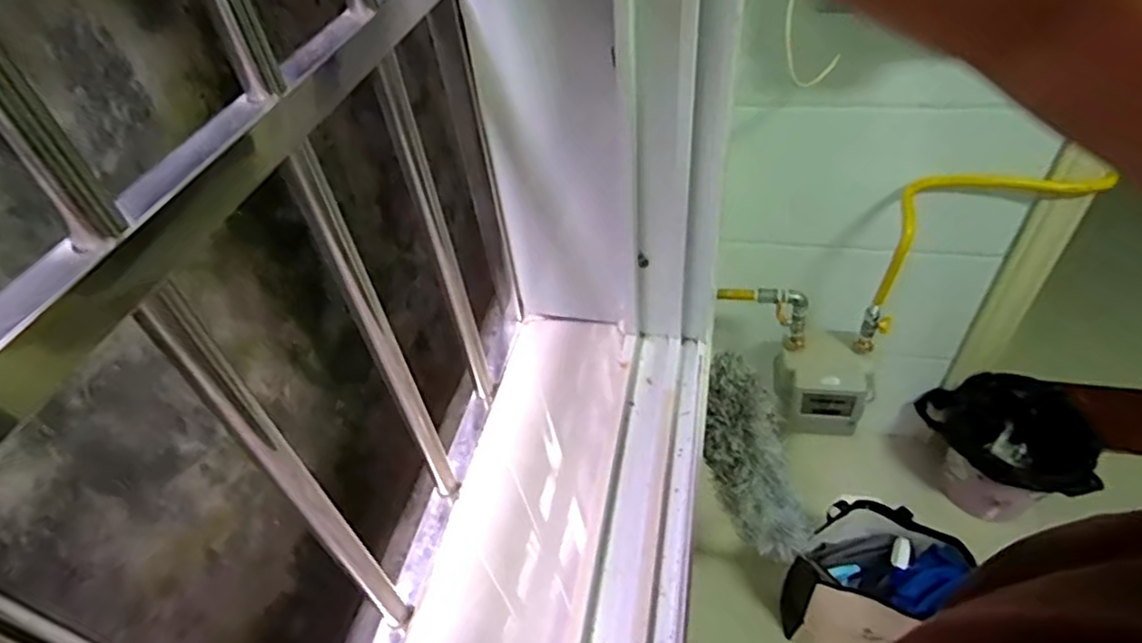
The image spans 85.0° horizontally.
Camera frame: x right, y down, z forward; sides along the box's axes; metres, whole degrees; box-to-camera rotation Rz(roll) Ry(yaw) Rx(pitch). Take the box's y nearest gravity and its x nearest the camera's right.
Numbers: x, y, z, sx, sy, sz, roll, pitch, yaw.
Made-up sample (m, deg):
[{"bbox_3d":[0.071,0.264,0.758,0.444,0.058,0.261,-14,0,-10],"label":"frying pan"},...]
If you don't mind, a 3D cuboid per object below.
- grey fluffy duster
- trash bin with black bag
[{"bbox_3d":[0.288,0.234,0.991,0.115,0.401,0.080,-36,28,-25],"label":"grey fluffy duster"},{"bbox_3d":[0.962,0.297,1.381,0.299,0.253,0.252,-2,45,5],"label":"trash bin with black bag"}]

